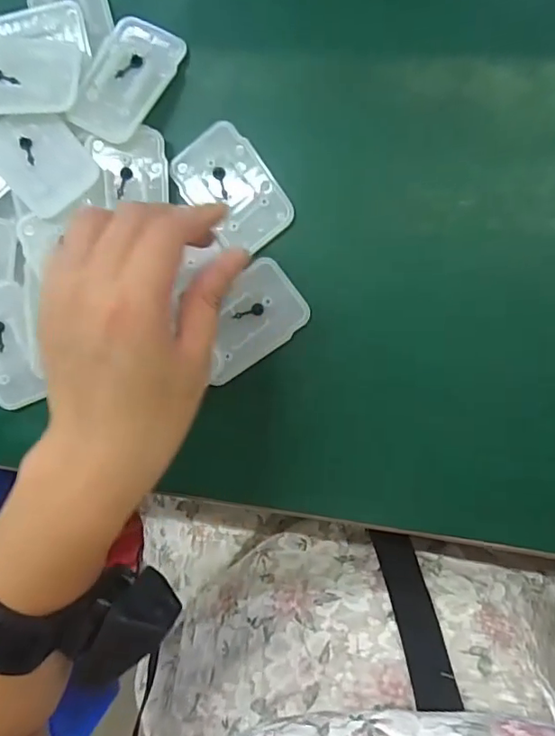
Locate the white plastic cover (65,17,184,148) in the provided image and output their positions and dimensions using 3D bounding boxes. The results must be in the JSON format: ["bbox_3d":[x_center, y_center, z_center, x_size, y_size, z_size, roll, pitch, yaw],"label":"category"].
[{"bbox_3d":[-0.081,-0.155,0.281,0.040,0.011,0.067,28,93,7],"label":"white plastic cover"}]

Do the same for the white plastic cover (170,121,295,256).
[{"bbox_3d":[-0.024,-0.097,0.284,0.043,0.005,0.068,-39,85,6],"label":"white plastic cover"}]

